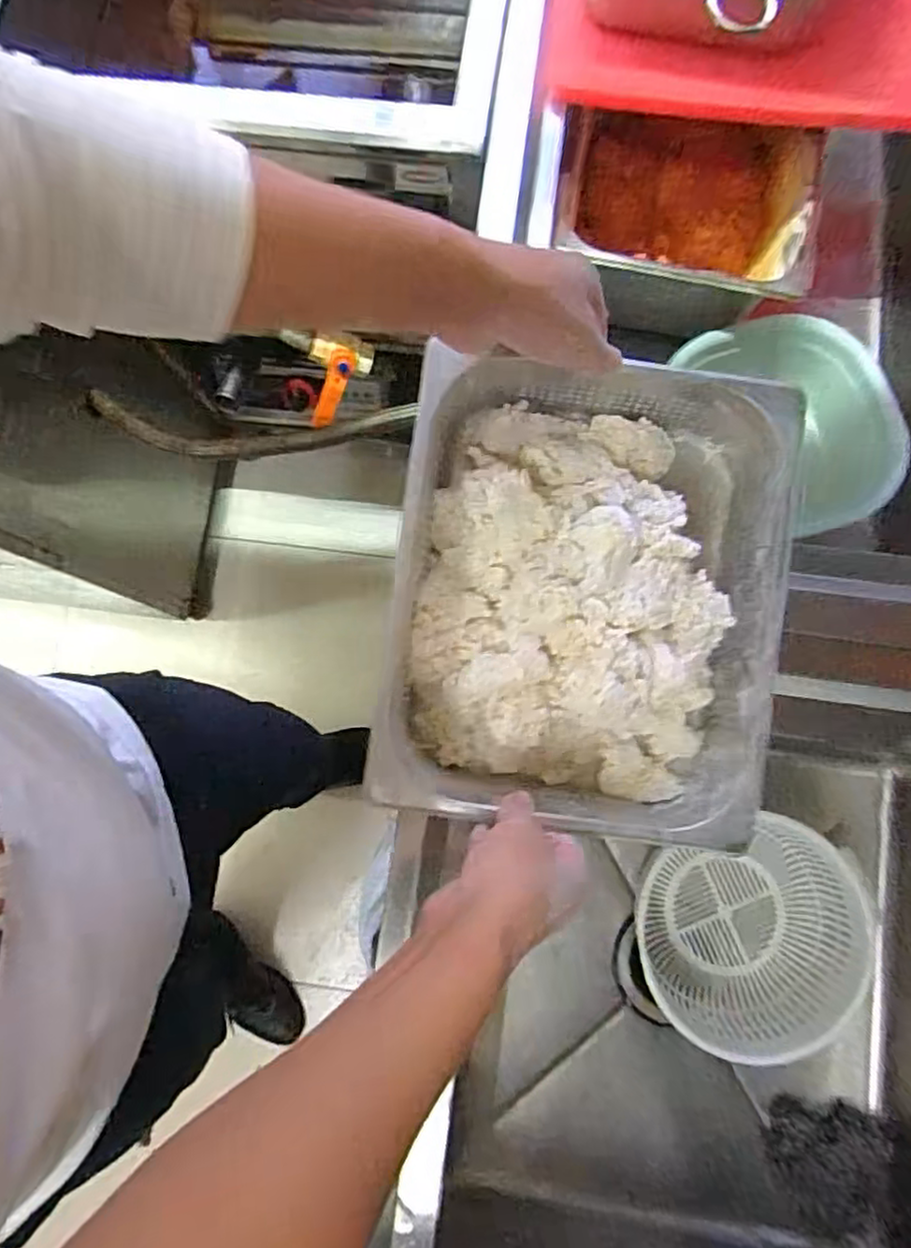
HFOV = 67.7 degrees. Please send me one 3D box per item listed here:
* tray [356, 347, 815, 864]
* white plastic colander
[{"bbox_3d":[0.088,-0.017,0.483,0.263,0.100,0.311,9,80,3],"label":"tray"},{"bbox_3d":[0.271,0.289,0.634,0.196,0.082,0.172,-24,80,-3],"label":"white plastic colander"}]

